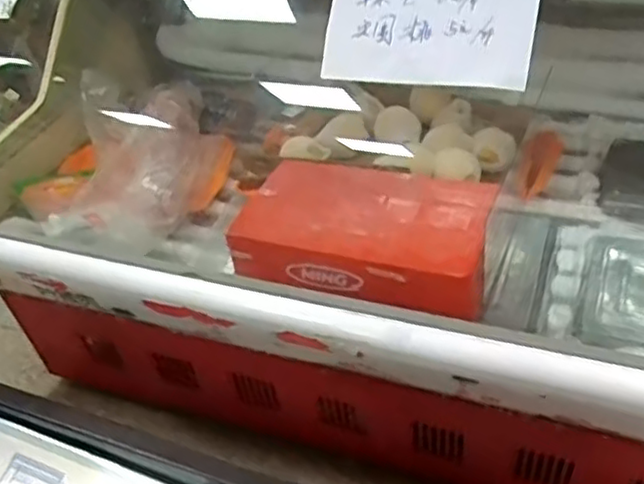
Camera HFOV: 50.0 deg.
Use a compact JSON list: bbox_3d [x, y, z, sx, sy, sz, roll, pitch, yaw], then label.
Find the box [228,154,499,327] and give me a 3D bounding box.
[{"bbox_3d":[0.077,-0.022,1.222,0.439,0.084,0.303,10,41,20],"label":"box"}]

